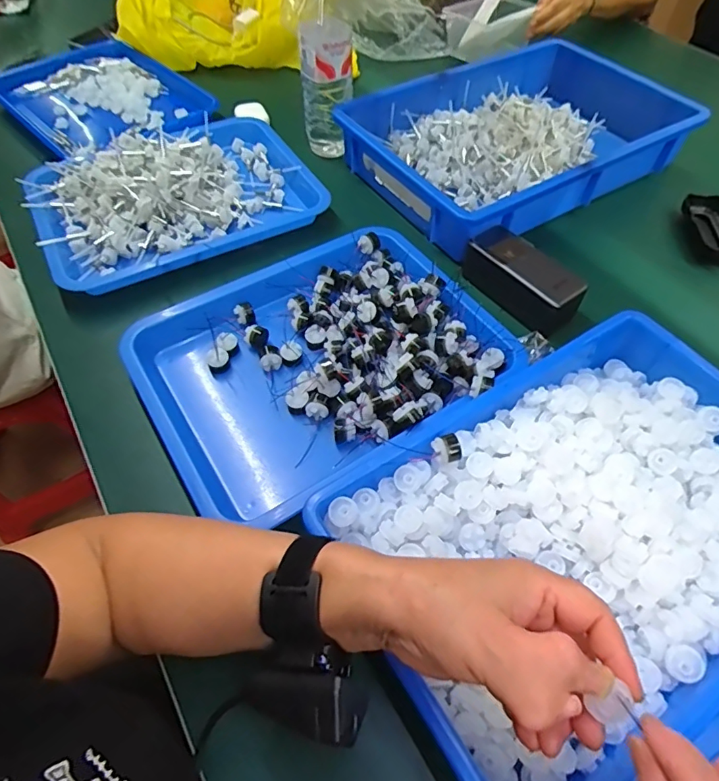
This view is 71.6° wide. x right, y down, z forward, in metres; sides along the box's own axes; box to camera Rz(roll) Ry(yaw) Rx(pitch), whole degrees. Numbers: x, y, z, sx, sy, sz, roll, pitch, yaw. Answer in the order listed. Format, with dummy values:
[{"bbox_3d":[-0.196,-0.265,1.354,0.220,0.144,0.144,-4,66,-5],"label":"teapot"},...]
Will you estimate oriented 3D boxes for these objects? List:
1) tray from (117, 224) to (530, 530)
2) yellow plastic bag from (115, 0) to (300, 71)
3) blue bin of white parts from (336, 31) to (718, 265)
[{"bbox_3d":[-0.039,-0.033,0.489,0.327,0.055,0.273,-30,61,-19],"label":"tray"},{"bbox_3d":[-0.277,-0.679,0.899,0.299,0.113,0.255,-13,57,-9],"label":"yellow plastic bag"},{"bbox_3d":[0.209,-0.352,0.686,0.409,0.067,0.300,-30,61,-19],"label":"blue bin of white parts"}]

